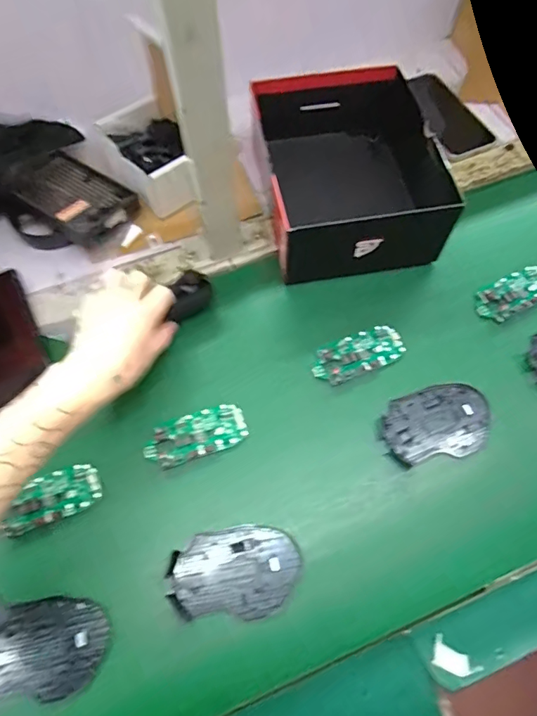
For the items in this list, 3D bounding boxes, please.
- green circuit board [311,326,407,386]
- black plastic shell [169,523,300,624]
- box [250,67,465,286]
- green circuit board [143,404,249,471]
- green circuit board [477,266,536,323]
[{"bbox_3d":[0.096,-0.005,0.499,0.100,0.017,0.044,-22,67,-9],"label":"green circuit board"},{"bbox_3d":[-0.030,0.192,0.418,0.114,0.013,0.073,-6,65,-1],"label":"black plastic shell"},{"bbox_3d":[0.099,-0.228,0.561,0.206,0.091,0.252,-8,65,-2],"label":"box"},{"bbox_3d":[-0.073,0.079,0.469,0.100,0.013,0.044,-20,66,-8],"label":"green circuit board"},{"bbox_3d":[0.284,-0.074,0.537,0.099,0.010,0.044,-27,67,-11],"label":"green circuit board"}]

